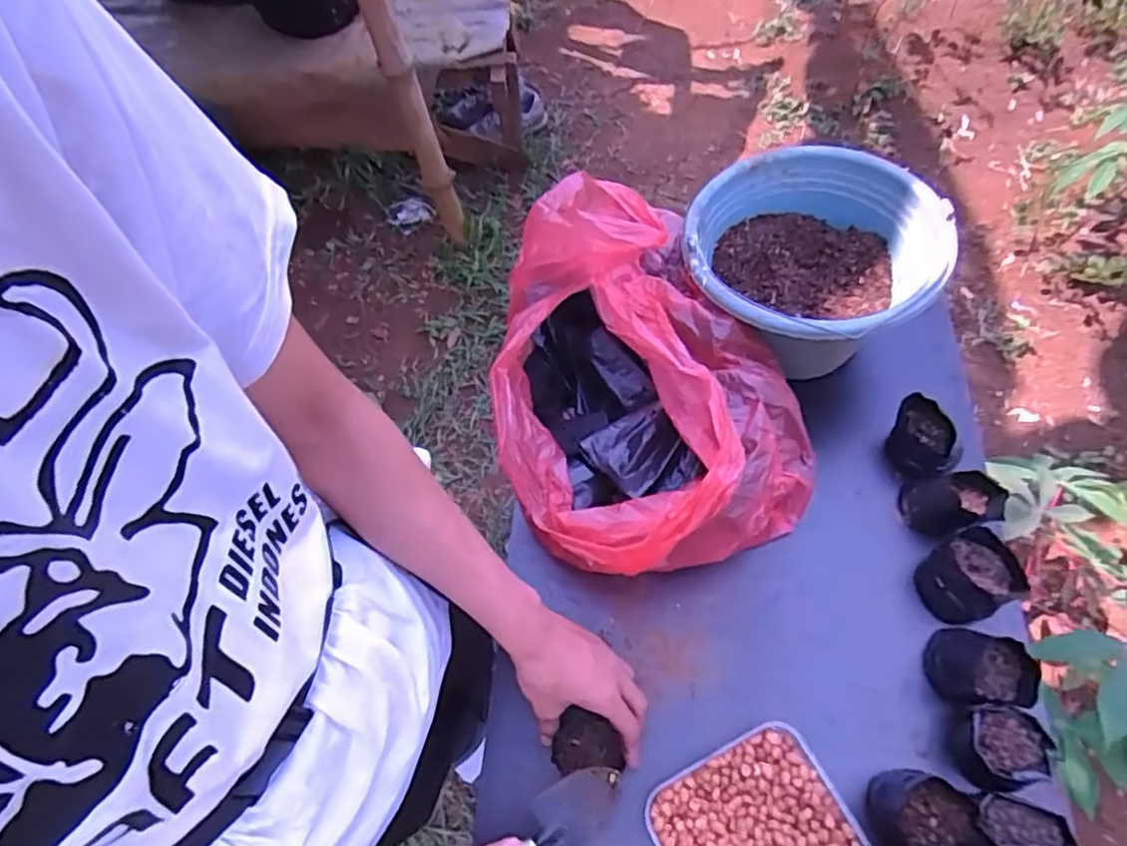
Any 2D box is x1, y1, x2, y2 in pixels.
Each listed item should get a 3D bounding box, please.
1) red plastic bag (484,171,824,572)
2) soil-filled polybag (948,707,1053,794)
[{"bbox_3d":[0.074,-0.050,0.643,0.274,0.204,0.357,-15,65,-3],"label":"red plastic bag"},{"bbox_3d":[0.364,0.274,0.546,0.056,0.055,0.060,7,66,7],"label":"soil-filled polybag"}]

